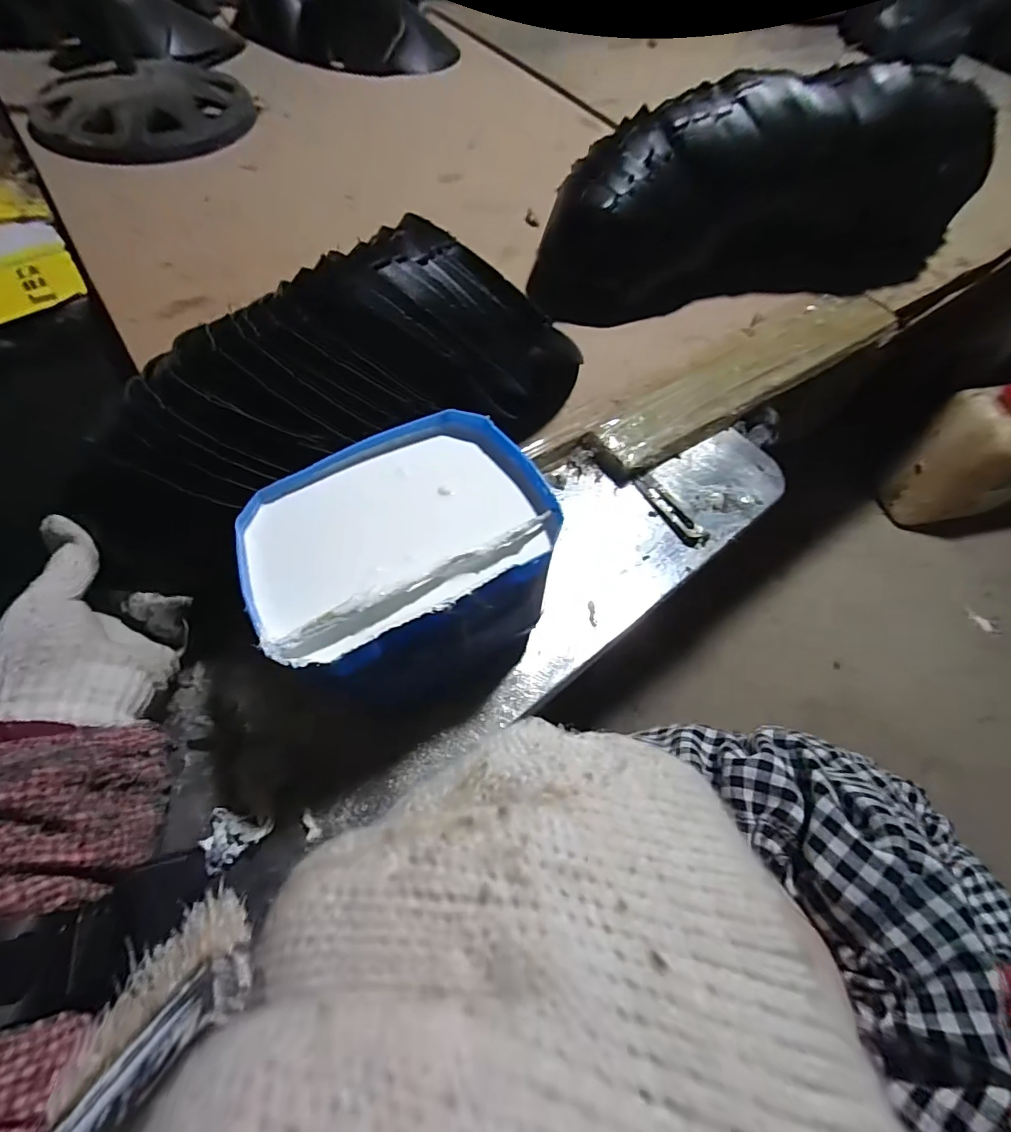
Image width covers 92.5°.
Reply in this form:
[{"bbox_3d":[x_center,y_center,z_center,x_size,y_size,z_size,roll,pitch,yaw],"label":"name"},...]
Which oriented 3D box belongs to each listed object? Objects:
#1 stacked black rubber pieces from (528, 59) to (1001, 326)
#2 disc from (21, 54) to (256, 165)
[{"bbox_3d":[0.325,-0.450,0.580,0.601,0.174,0.156,-15,65,-11],"label":"stacked black rubber pieces"},{"bbox_3d":[-0.522,-0.667,0.706,0.252,0.054,0.243,9,61,1],"label":"disc"}]

